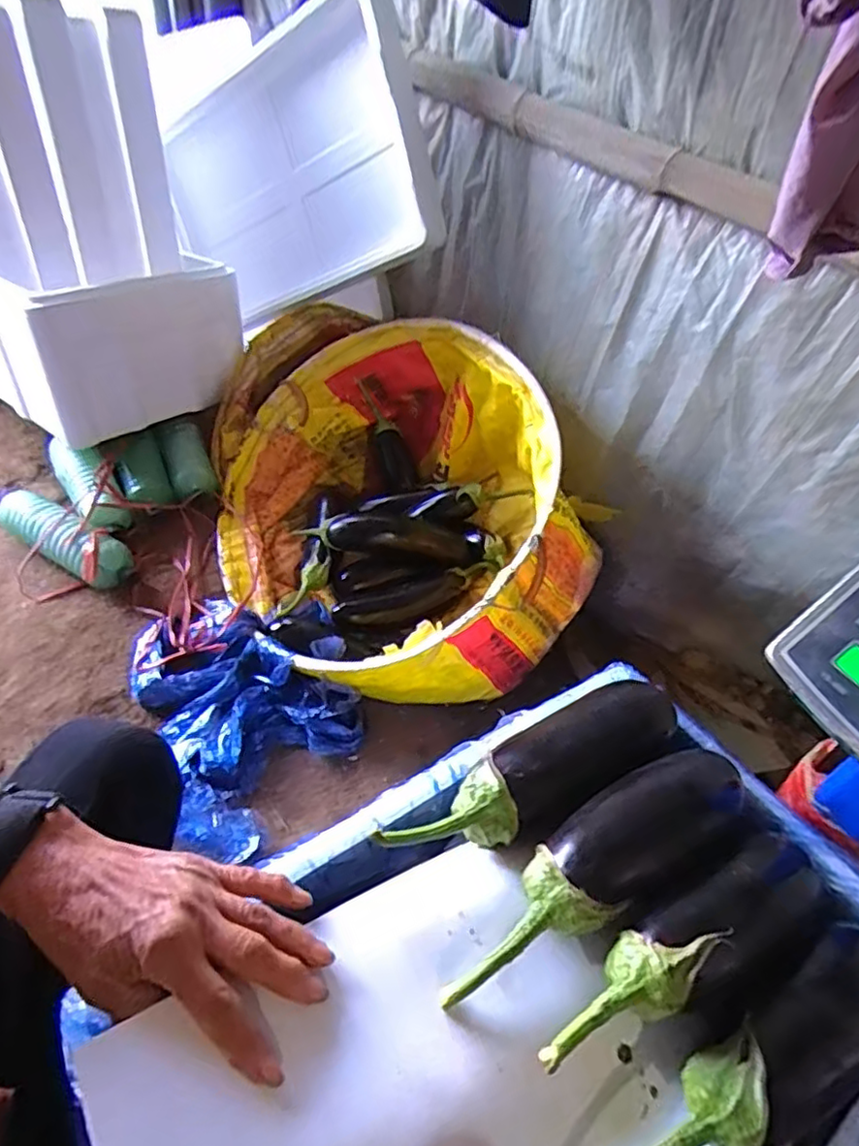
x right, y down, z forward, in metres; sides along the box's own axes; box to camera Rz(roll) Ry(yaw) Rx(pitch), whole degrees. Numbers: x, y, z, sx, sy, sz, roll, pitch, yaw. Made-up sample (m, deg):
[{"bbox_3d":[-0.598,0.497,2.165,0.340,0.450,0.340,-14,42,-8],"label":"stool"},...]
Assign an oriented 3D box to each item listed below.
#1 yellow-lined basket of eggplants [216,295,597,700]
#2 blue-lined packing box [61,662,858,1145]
[{"bbox_3d":[-0.098,-0.148,1.010,0.481,0.323,0.711,-23,50,-28],"label":"yellow-lined basket of eggplants"},{"bbox_3d":[0.086,0.255,0.392,0.505,0.093,0.337,-24,50,-28],"label":"blue-lined packing box"}]

